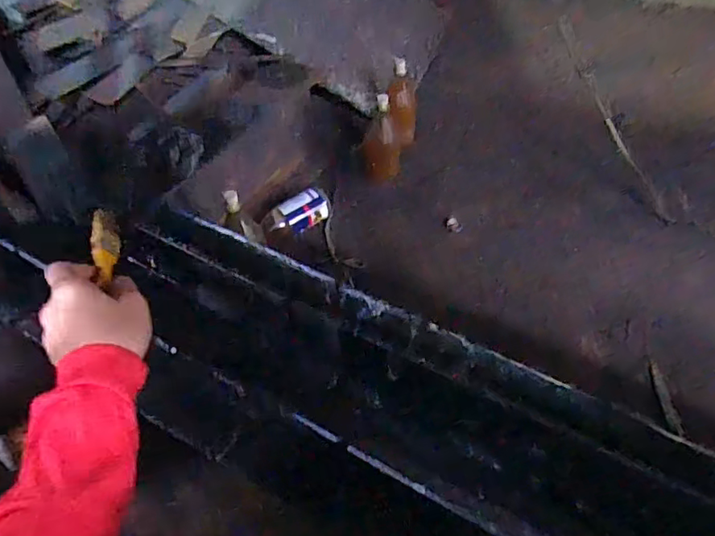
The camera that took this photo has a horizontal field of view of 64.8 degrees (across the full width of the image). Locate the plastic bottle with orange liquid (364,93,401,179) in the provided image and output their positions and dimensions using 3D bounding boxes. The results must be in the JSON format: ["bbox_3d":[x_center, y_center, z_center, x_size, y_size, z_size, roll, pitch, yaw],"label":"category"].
[{"bbox_3d":[0.046,-0.250,1.063,0.069,0.150,0.055,-1,48,2],"label":"plastic bottle with orange liquid"}]

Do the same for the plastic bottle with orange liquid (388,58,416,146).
[{"bbox_3d":[0.091,-0.325,1.108,0.059,0.161,0.052,-11,22,-7],"label":"plastic bottle with orange liquid"}]

